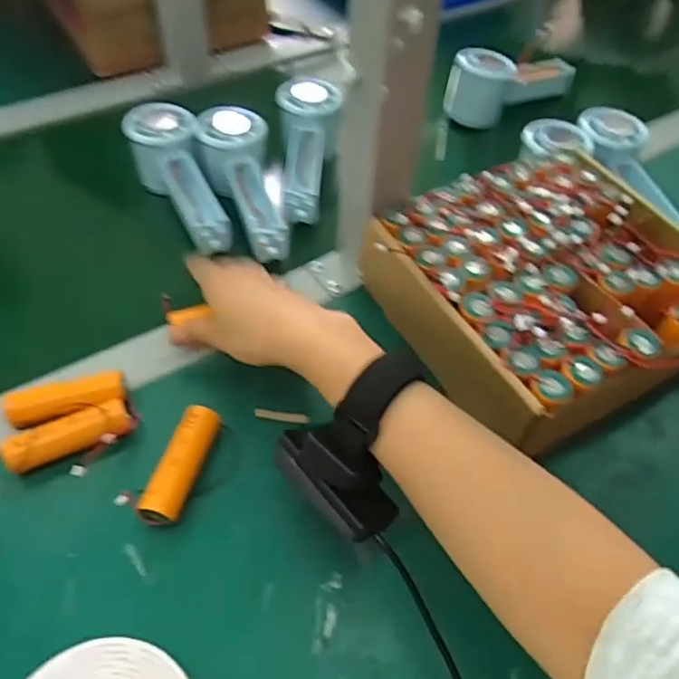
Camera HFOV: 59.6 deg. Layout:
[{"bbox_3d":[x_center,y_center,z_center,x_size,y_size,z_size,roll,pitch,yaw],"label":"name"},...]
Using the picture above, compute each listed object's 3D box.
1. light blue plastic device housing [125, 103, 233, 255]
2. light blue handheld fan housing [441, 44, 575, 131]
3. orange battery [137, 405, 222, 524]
[{"bbox_3d":[-0.137,-0.139,0.510,0.052,0.050,0.168,-21,68,-21],"label":"light blue plastic device housing"},{"bbox_3d":[0.190,-0.271,0.632,0.145,0.067,0.053,-20,55,-18],"label":"light blue handheld fan housing"},{"bbox_3d":[-0.095,0.076,0.361,0.022,0.022,0.073,15,52,8],"label":"orange battery"}]

